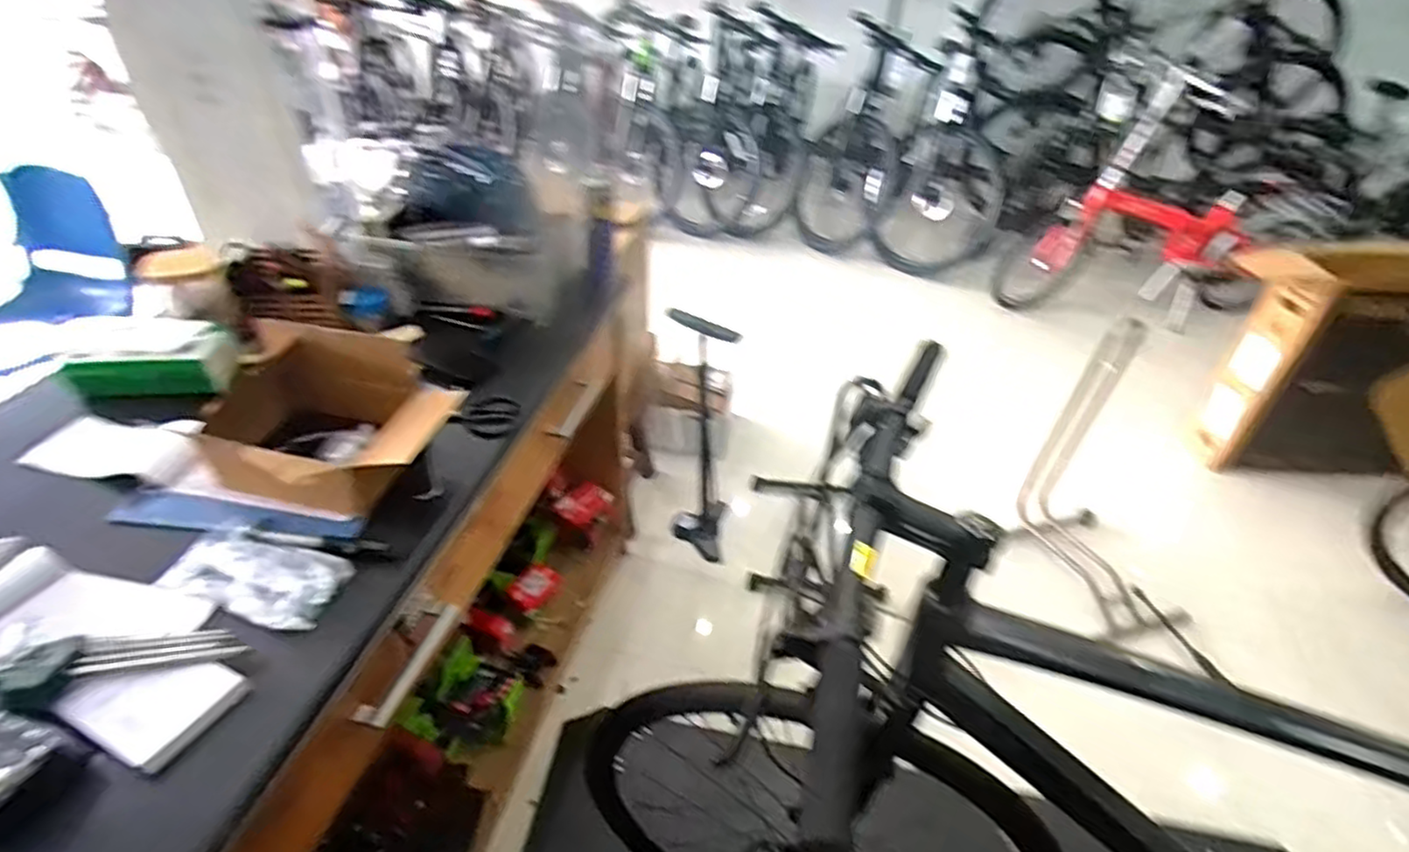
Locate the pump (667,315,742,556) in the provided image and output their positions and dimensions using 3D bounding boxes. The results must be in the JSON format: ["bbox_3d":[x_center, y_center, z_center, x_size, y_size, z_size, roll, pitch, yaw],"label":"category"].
[{"bbox_3d":[-0.013,0.065,1.904,0.166,0.881,0.257,3,39,0],"label":"pump"}]

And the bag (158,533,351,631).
[{"bbox_3d":[-0.526,0.177,0.825,0.190,0.052,0.101,13,40,13],"label":"bag"}]

